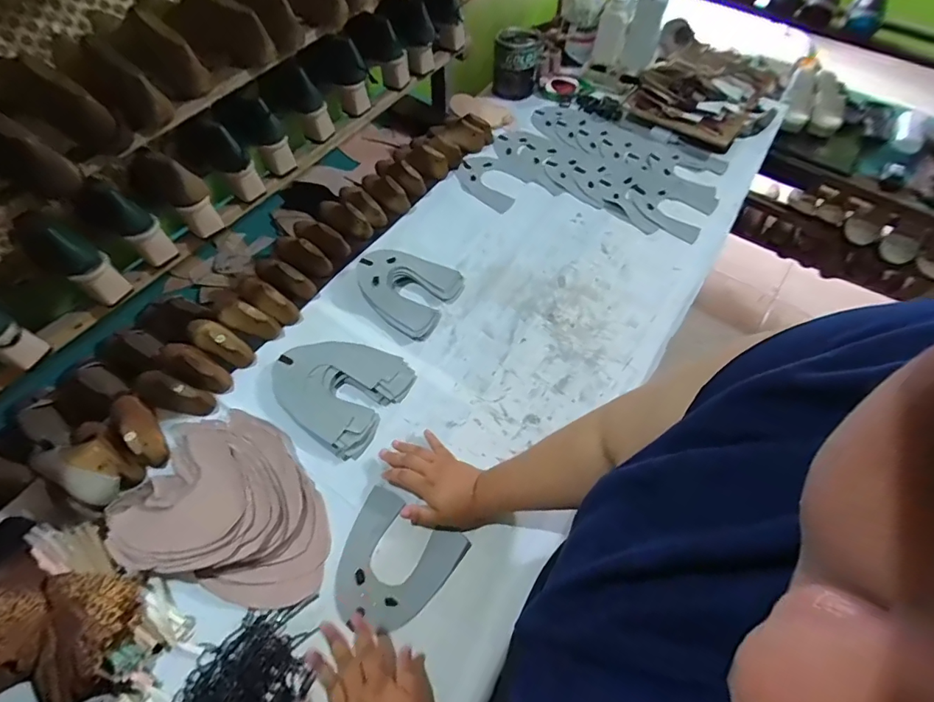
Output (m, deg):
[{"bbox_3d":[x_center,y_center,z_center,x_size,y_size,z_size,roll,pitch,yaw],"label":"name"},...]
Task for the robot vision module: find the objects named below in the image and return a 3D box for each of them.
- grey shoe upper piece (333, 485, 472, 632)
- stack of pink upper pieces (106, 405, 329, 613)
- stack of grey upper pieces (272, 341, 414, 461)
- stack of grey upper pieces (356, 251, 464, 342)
[{"bbox_3d":[-0.102,0.287,0.624,0.152,0.009,0.154,27,60,14],"label":"grey shoe upper piece"},{"bbox_3d":[-0.325,0.204,0.646,0.297,0.045,0.230,15,61,7],"label":"stack of pink upper pieces"},{"bbox_3d":[-0.207,0.052,0.746,0.194,0.026,0.179,28,63,13],"label":"stack of grey upper pieces"},{"bbox_3d":[-0.111,-0.123,0.848,0.168,0.043,0.160,28,63,13],"label":"stack of grey upper pieces"}]

